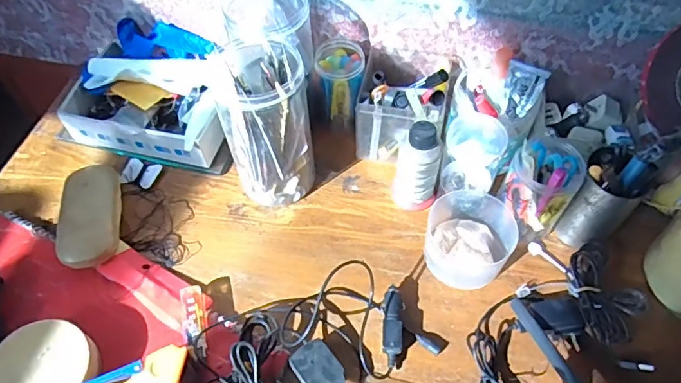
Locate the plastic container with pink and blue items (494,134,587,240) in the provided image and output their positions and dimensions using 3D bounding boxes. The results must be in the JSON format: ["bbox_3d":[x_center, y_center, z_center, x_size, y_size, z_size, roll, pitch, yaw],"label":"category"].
[{"bbox_3d":[0.222,0.000,0.579,0.075,0.131,0.065,29,58,22],"label":"plastic container with pink and blue items"}]

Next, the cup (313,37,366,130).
[{"bbox_3d":[0.000,-0.145,0.676,0.059,0.095,0.064,-1,52,1],"label":"cup"}]

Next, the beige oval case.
[{"bbox_3d":[-0.308,0.022,0.628,0.067,0.040,0.161,-12,53,-8],"label":"beige oval case"}]

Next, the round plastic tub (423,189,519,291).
[{"bbox_3d":[0.147,0.055,0.586,0.096,0.054,0.099,-1,52,1],"label":"round plastic tub"}]

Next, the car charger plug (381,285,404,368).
[{"bbox_3d":[0.055,0.142,0.544,0.023,0.019,0.080,5,53,5],"label":"car charger plug"}]

